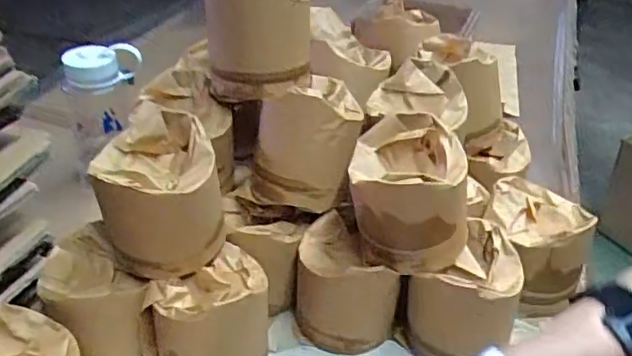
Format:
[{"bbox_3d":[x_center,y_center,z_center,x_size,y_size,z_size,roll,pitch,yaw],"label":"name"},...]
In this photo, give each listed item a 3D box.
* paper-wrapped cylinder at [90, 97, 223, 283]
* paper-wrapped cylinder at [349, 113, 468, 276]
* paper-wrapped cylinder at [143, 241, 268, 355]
[{"bbox_3d":[-0.141,0.023,0.523,0.102,0.126,0.107,-21,40,-29],"label":"paper-wrapped cylinder"},{"bbox_3d":[0.087,0.021,0.546,0.108,0.116,0.102,5,35,5],"label":"paper-wrapped cylinder"},{"bbox_3d":[-0.094,0.126,0.540,0.111,0.106,0.101,-9,36,-13],"label":"paper-wrapped cylinder"}]

